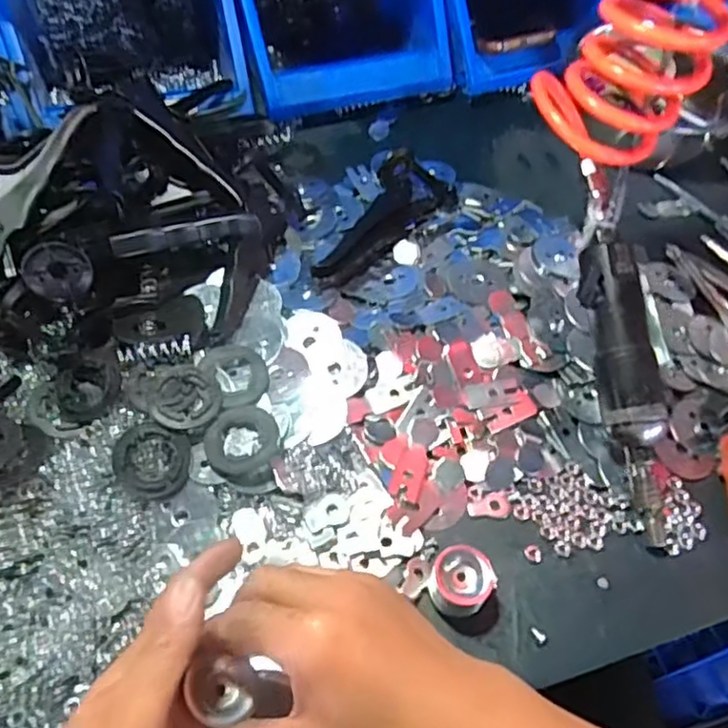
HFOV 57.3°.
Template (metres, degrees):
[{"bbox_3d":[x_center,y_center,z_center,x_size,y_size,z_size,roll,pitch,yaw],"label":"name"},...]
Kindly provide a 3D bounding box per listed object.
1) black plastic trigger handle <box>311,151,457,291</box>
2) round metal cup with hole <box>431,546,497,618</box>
[{"bbox_3d":[0.008,-0.128,0.569,0.062,0.020,0.169,38,62,20],"label":"black plastic trigger handle"},{"bbox_3d":[0.058,0.131,0.401,0.037,0.032,0.033,14,56,6],"label":"round metal cup with hole"}]

